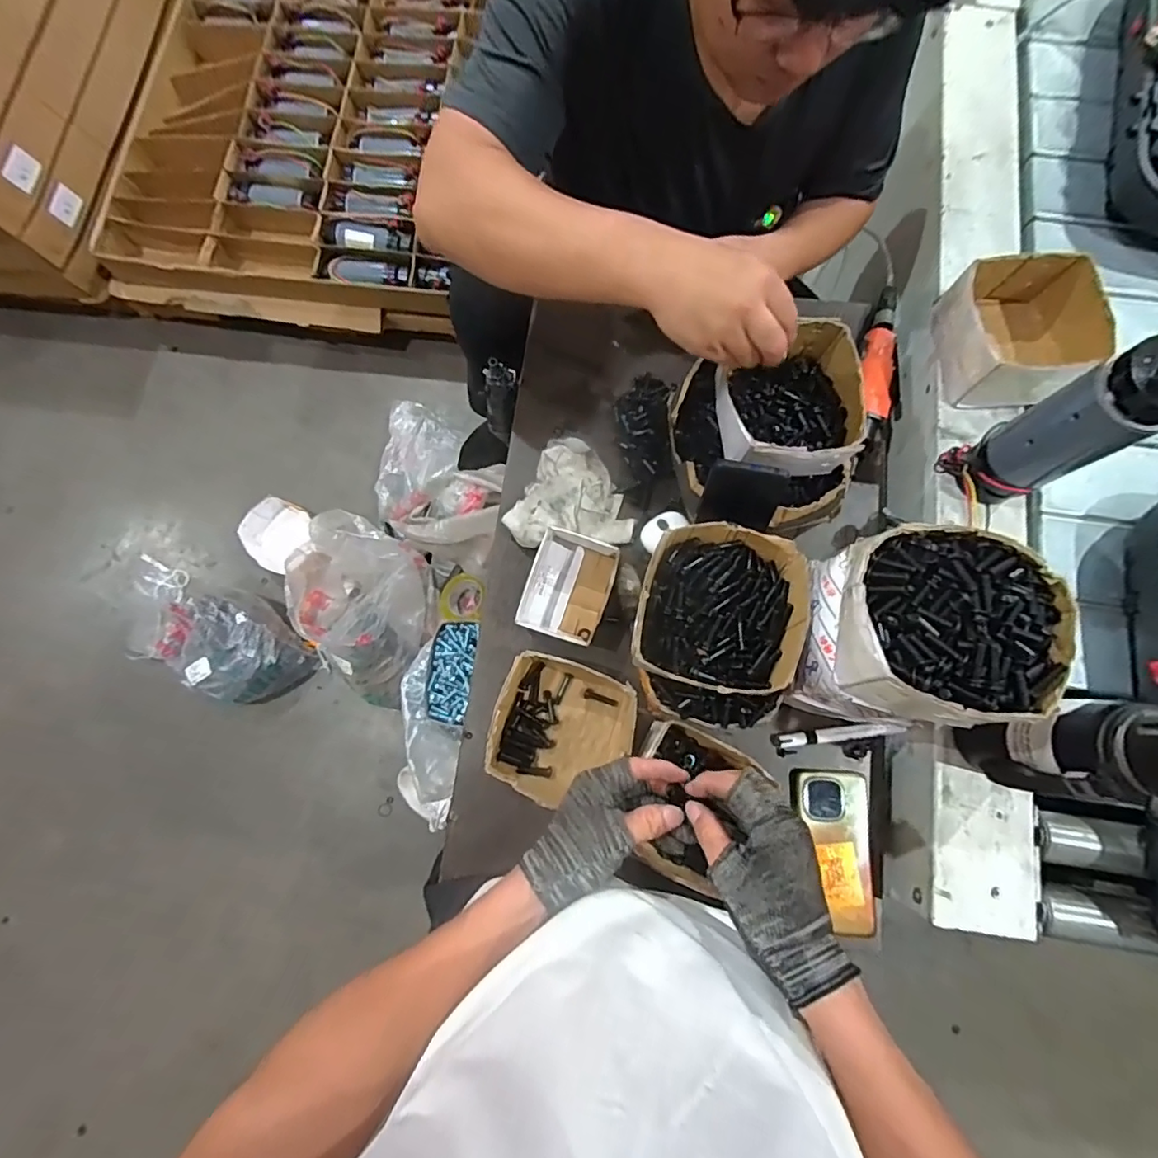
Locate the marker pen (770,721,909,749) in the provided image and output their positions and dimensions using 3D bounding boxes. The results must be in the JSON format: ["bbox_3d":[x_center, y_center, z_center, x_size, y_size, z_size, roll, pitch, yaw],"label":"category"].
[{"bbox_3d":[0.295,0.176,0.633,0.150,0.015,0.016,-7,78,-1],"label":"marker pen"}]

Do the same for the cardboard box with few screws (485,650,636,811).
[{"bbox_3d":[-0.019,0.165,0.619,0.159,0.081,0.150,14,79,4],"label":"cardboard box with few screws"}]

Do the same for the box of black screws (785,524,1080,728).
[{"bbox_3d":[0.293,0.041,0.471,0.156,0.114,0.138,18,79,5],"label":"box of black screws"}]

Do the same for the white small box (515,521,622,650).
[{"bbox_3d":[-0.010,0.009,0.652,0.093,0.058,0.126,18,79,5],"label":"white small box"}]

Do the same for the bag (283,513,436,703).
[{"bbox_3d":[-0.462,0.064,1.180,0.259,0.228,0.342,17,79,4],"label":"bag"}]

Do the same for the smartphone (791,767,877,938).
[{"bbox_3d":[0.279,0.295,0.612,0.080,0.017,0.161,3,78,1],"label":"smartphone"}]

